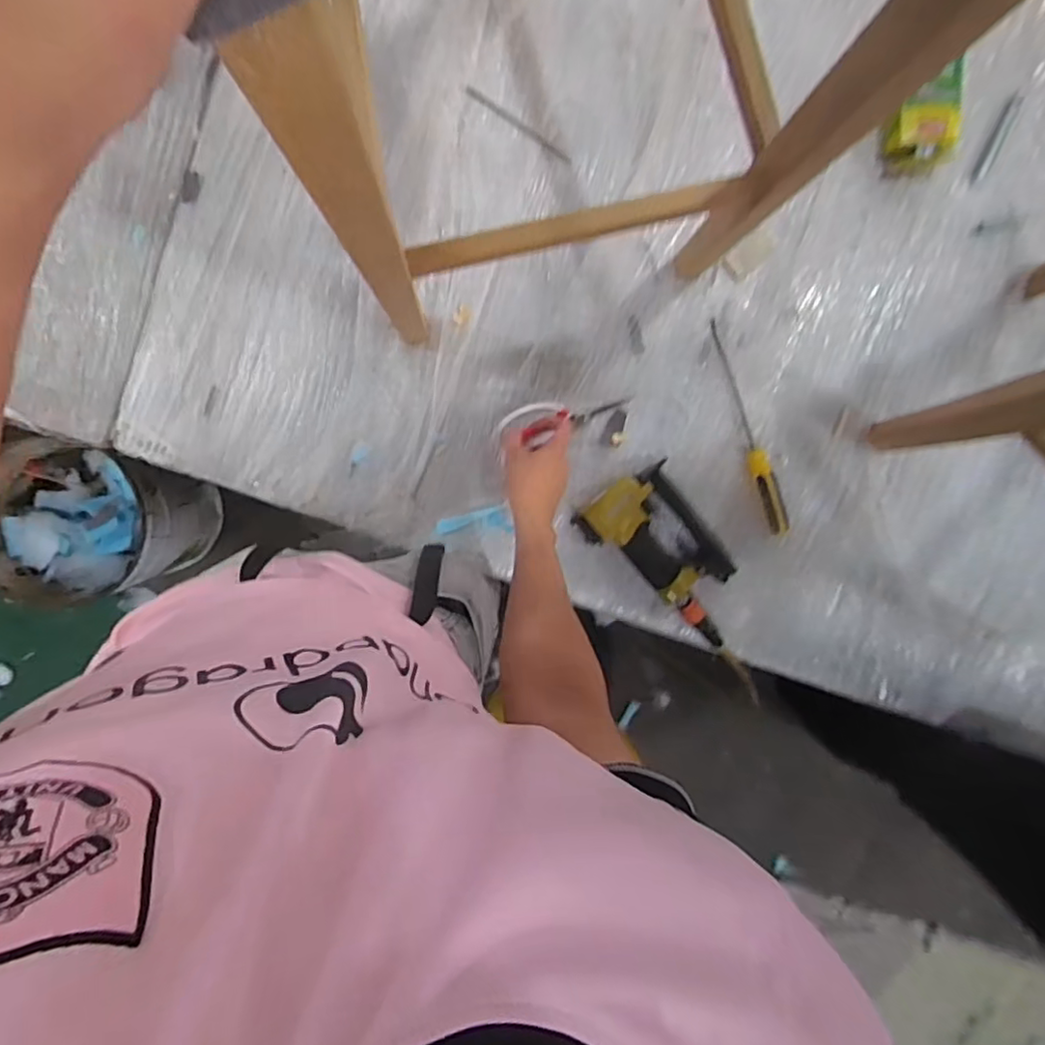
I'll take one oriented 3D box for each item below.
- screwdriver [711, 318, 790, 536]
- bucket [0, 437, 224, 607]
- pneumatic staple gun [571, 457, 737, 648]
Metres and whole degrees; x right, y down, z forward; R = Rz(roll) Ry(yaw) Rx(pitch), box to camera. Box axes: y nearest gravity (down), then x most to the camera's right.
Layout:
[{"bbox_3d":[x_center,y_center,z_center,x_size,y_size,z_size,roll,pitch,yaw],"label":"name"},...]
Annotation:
[{"bbox_3d":[0.291,-0.119,0.800,0.028,0.022,0.286,-21,96,-2],"label":"screwdriver"},{"bbox_3d":[-0.776,0.006,1.171,0.290,0.301,0.266,0,95,-4],"label":"bucket"},{"bbox_3d":[0.191,0.052,0.800,0.128,0.043,0.245,-38,96,0],"label":"pneumatic staple gun"}]

